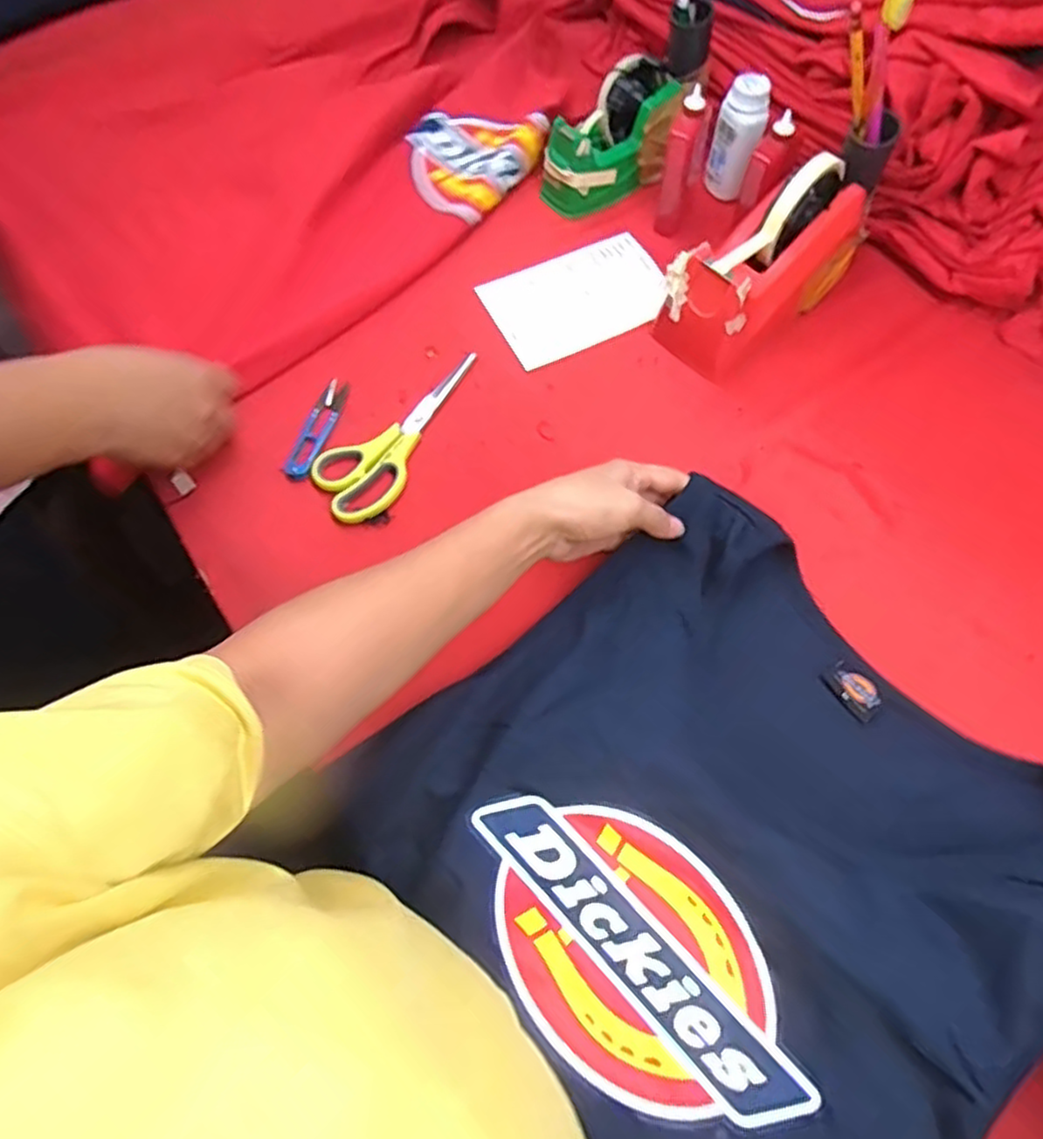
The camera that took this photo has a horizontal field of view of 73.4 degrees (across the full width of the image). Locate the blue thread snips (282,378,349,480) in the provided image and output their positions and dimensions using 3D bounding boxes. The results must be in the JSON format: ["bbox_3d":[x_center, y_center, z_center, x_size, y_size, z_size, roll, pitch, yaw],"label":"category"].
[{"bbox_3d":[-0.169,-0.119,0.580,0.023,0.007,0.101,15,63,4],"label":"blue thread snips"}]

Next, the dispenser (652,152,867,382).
[{"bbox_3d":[0.204,-0.260,0.587,0.082,0.116,0.179,42,70,18],"label":"dispenser"}]

